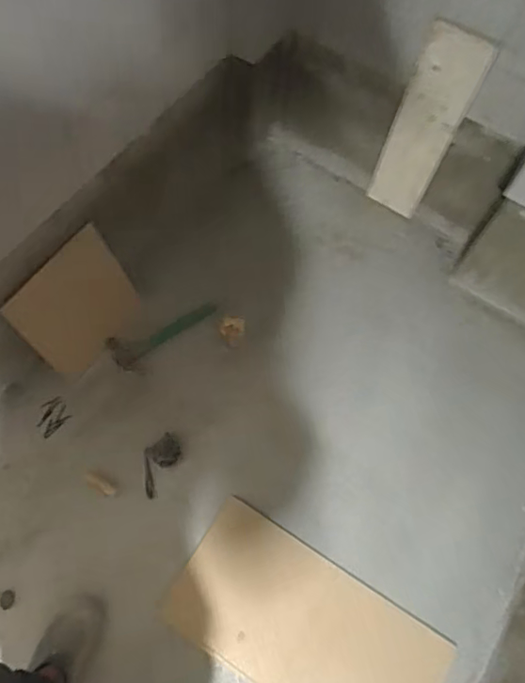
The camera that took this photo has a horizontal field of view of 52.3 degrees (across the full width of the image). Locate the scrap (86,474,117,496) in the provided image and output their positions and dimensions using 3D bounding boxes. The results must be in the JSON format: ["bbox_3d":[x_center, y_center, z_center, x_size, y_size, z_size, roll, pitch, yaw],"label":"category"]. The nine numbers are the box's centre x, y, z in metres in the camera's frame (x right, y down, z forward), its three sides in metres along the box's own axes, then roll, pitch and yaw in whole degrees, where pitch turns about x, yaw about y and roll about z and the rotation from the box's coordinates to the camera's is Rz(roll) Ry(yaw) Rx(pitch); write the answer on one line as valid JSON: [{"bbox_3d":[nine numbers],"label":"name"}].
[{"bbox_3d":[-0.390,0.338,1.273,0.080,0.048,0.029,30,66,11],"label":"scrap"}]

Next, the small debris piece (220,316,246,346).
[{"bbox_3d":[-0.078,-0.026,1.402,0.062,0.078,0.054,5,64,-3],"label":"small debris piece"}]

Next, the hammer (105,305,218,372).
[{"bbox_3d":[-0.251,-0.020,1.438,0.312,0.056,0.086,-26,68,-15],"label":"hammer"}]

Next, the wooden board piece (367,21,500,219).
[{"bbox_3d":[0.427,-0.559,1.440,0.166,0.556,0.014,32,61,9],"label":"wooden board piece"}]

